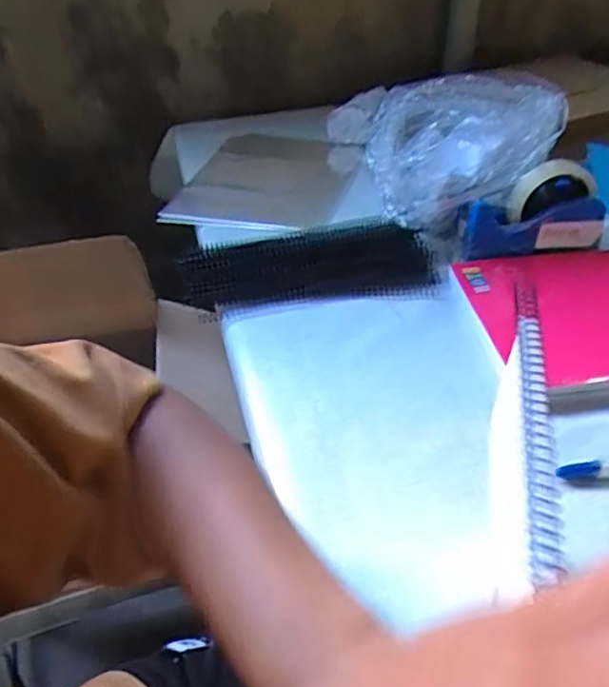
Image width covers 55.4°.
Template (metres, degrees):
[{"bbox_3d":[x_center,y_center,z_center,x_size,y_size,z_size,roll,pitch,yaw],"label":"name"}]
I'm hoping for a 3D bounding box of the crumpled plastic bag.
[{"bbox_3d":[0.168,-0.224,0.668,0.196,0.120,0.156,-15,41,-14],"label":"crumpled plastic bag"}]

